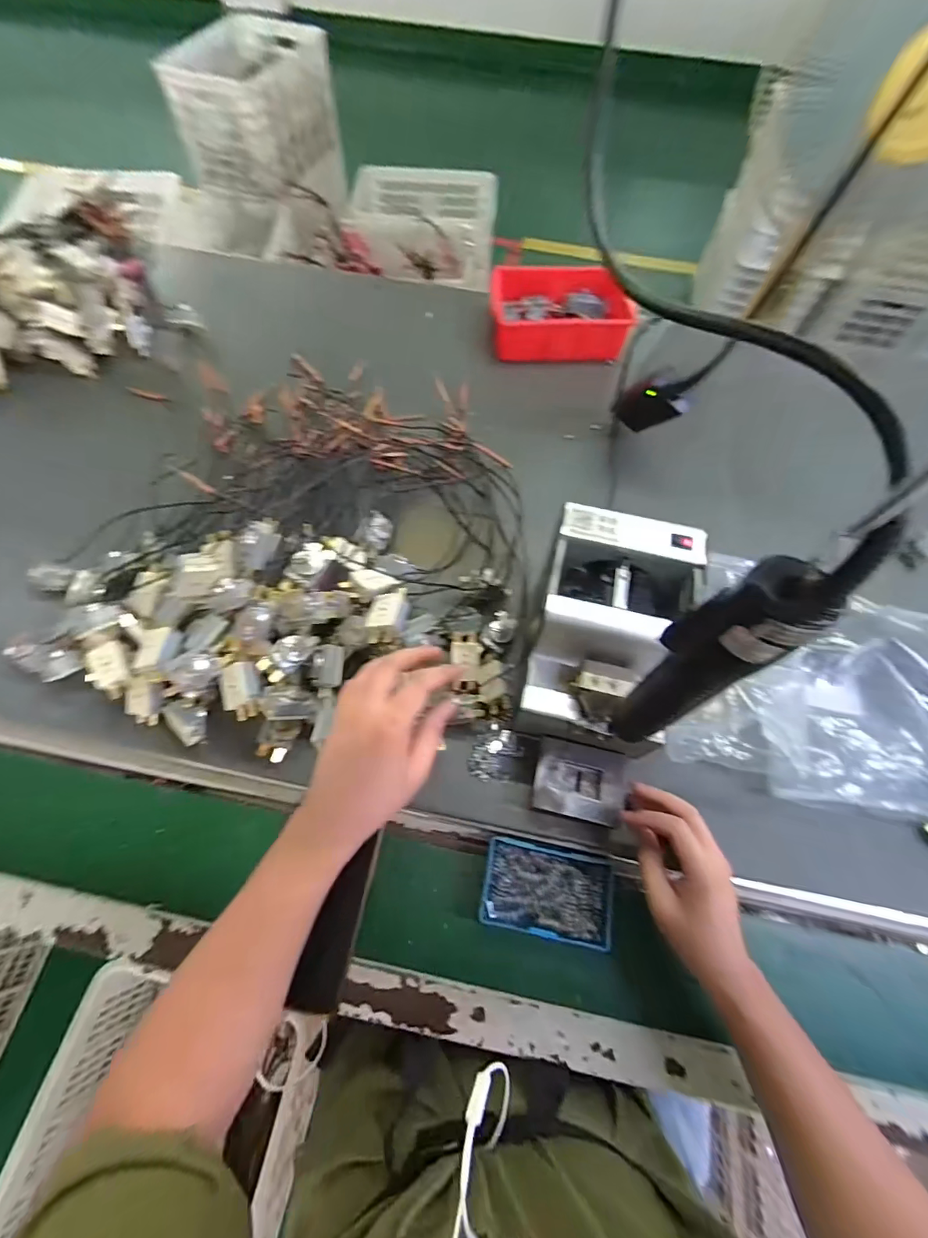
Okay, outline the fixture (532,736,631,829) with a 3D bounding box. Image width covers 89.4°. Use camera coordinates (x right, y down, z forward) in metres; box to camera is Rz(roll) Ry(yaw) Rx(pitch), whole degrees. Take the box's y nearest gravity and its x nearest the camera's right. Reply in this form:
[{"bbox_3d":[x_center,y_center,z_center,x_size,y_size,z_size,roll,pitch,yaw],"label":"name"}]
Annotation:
[{"bbox_3d":[0.108,0.149,0.431,0.081,0.019,0.064,12,66,4],"label":"fixture"}]

